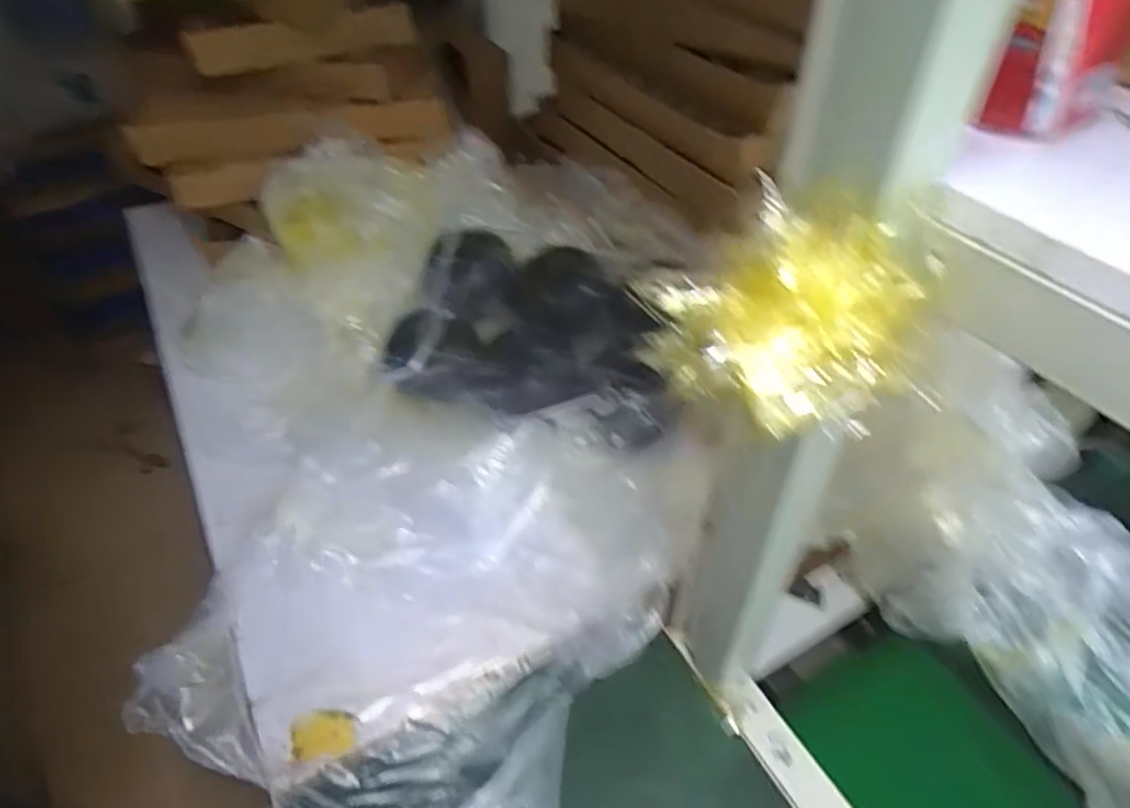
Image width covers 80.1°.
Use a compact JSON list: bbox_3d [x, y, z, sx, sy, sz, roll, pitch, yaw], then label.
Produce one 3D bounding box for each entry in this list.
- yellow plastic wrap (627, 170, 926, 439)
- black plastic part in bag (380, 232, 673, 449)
[{"bbox_3d":[0.106,-0.040,0.302,0.115,0.077,0.092,-31,51,-26],"label":"yellow plastic wrap"},{"bbox_3d":[-0.039,-0.087,0.844,0.373,0.101,0.274,8,46,10],"label":"black plastic part in bag"}]

